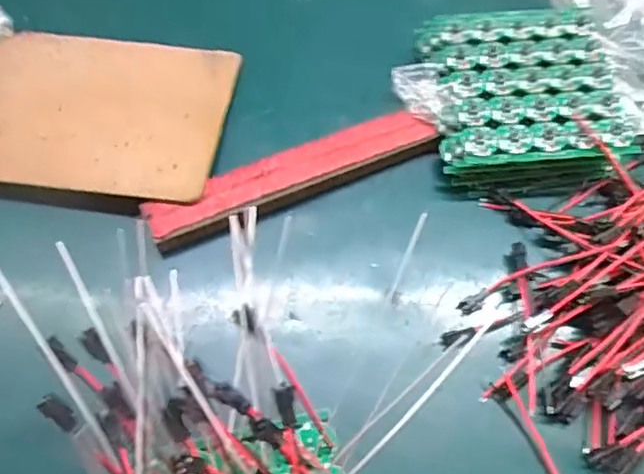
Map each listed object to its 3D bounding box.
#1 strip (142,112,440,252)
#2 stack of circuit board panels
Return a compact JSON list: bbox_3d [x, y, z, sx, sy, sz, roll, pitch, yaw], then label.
[{"bbox_3d":[-0.017,-0.040,0.389,0.189,0.021,0.027,-22,68,-11],"label":"strip"},{"bbox_3d":[0.140,-0.094,0.415,0.130,0.038,0.122,-3,66,-3],"label":"stack of circuit board panels"}]

